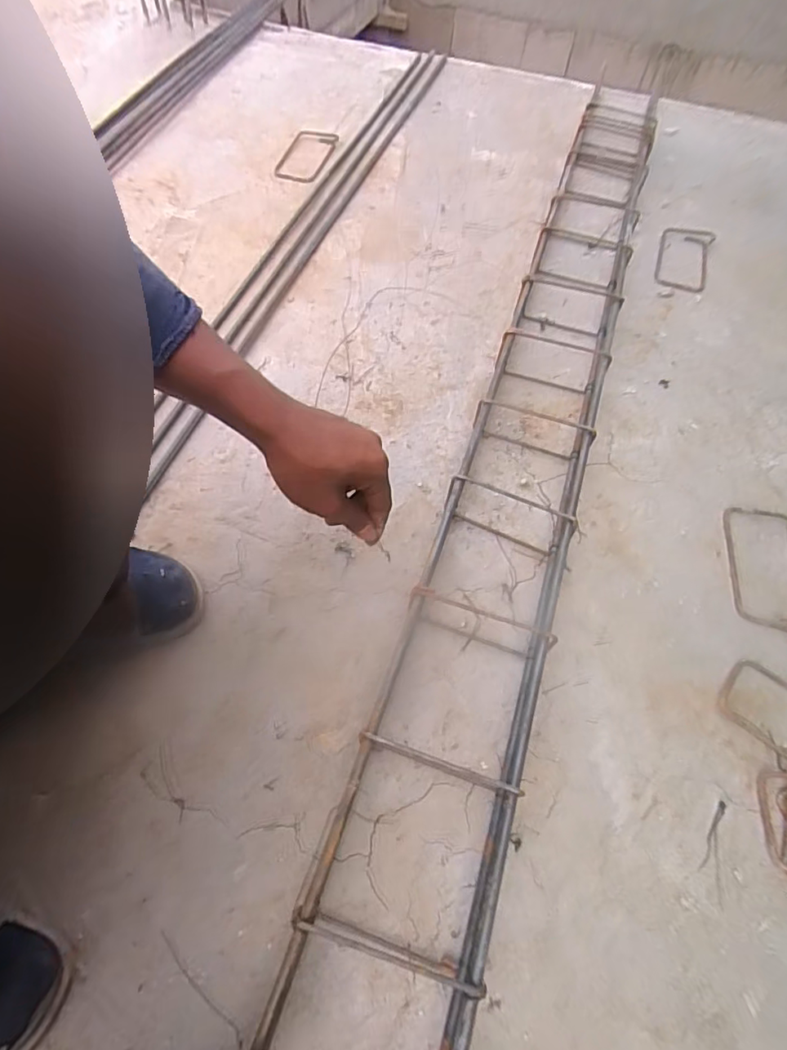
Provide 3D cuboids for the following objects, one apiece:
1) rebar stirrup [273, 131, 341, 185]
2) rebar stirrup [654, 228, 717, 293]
[{"bbox_3d":[-0.170,-0.729,1.025,0.092,0.013,0.170,12,60,4],"label":"rebar stirrup"},{"bbox_3d":[0.514,-0.475,0.918,0.088,0.020,0.182,21,61,9],"label":"rebar stirrup"}]

